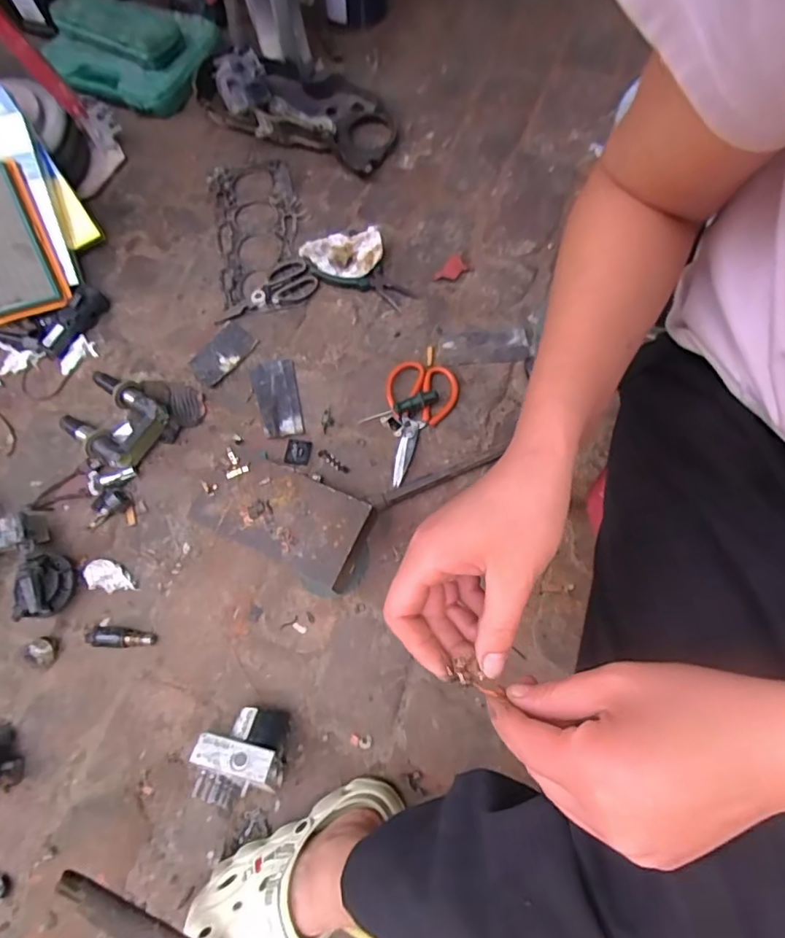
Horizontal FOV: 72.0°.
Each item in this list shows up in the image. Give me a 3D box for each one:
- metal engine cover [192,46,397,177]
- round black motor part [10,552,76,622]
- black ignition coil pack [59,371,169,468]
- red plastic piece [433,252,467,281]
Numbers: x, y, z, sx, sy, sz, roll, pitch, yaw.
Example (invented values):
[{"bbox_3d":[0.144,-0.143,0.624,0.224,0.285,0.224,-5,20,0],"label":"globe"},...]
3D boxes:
[{"bbox_3d":[-0.181,-0.698,1.014,0.397,0.116,0.205,18,71,8],"label":"metal engine cover"},{"bbox_3d":[-0.457,0.152,0.709,0.062,0.047,0.086,5,70,3],"label":"round black motor part"},{"bbox_3d":[-0.410,-0.072,0.799,0.143,0.047,0.120,29,73,11],"label":"black ignition coil pack"},{"bbox_3d":[0.097,-0.335,0.906,0.062,0.006,0.035,-41,72,-13],"label":"red plastic piece"}]

